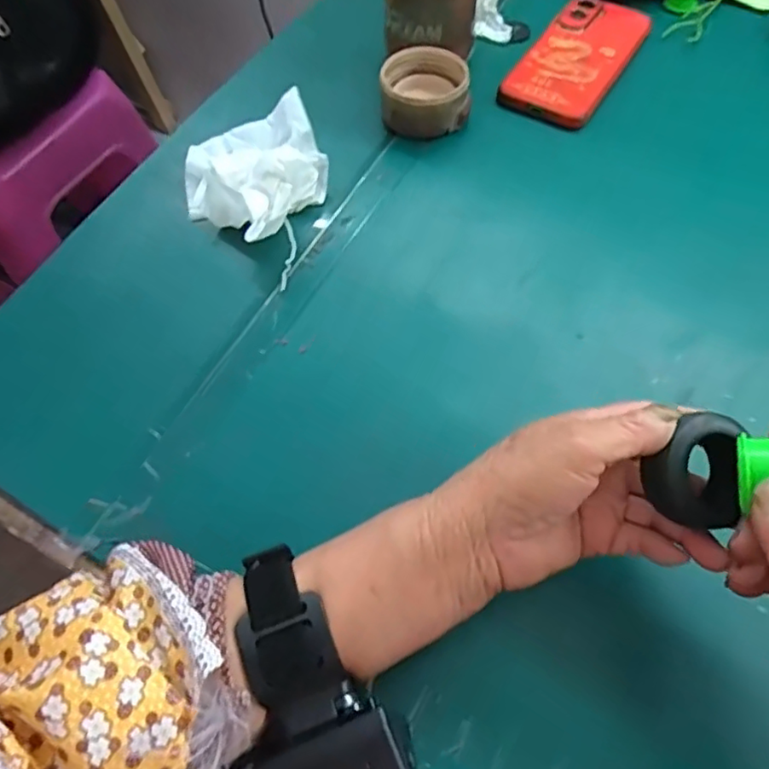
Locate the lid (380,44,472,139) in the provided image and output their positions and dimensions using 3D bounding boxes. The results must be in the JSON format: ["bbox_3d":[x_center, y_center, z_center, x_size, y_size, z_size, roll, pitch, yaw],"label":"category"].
[{"bbox_3d":[0.033,-0.225,0.460,0.067,0.035,0.069,0,62,1],"label":"lid"}]

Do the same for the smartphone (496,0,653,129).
[{"bbox_3d":[0.164,-0.278,0.499,0.077,0.010,0.166,29,66,16],"label":"smartphone"}]

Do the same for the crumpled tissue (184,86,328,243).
[{"bbox_3d":[-0.093,-0.162,0.430,0.100,0.034,0.113,30,66,16],"label":"crumpled tissue"}]

